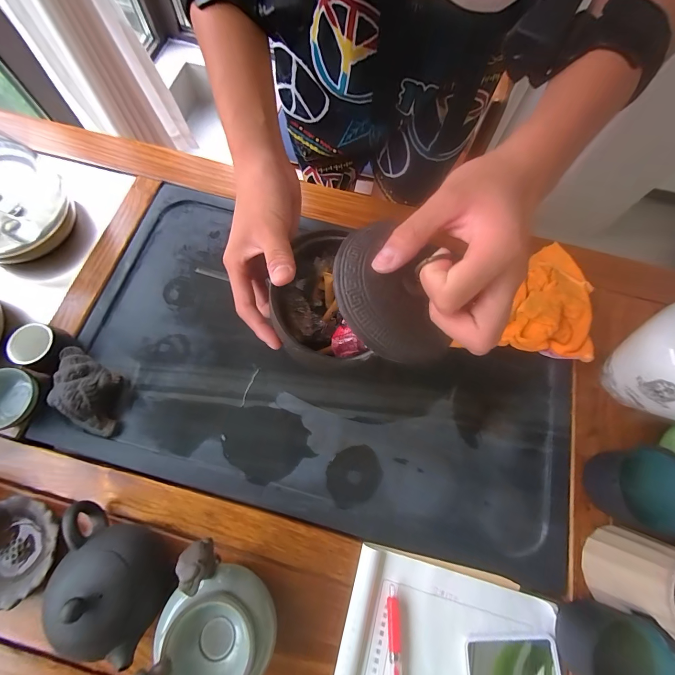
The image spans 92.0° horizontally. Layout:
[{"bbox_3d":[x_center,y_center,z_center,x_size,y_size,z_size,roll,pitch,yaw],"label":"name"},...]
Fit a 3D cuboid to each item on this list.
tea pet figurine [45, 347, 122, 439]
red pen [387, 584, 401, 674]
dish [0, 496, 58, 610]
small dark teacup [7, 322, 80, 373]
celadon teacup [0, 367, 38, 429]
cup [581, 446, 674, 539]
[{"bbox_3d":[-0.274,0.059,0.356,0.057,0.043,0.082,7,70,0],"label":"tea pet figurine"},{"bbox_3d":[0.051,0.303,0.284,0.010,0.016,0.140,1,69,-1],"label":"red pen"},{"bbox_3d":[-0.313,0.203,0.311,0.087,0.017,0.088,0,69,-1],"label":"dish"},{"bbox_3d":[-0.328,0.013,0.367,0.047,0.042,0.050,22,71,5],"label":"small dark teacup"},{"bbox_3d":[-0.350,0.068,0.351,0.062,0.028,0.061,11,69,3],"label":"celadon teacup"},{"bbox_3d":[0.288,0.149,0.324,0.067,0.075,0.069,1,70,-2],"label":"cup"}]

